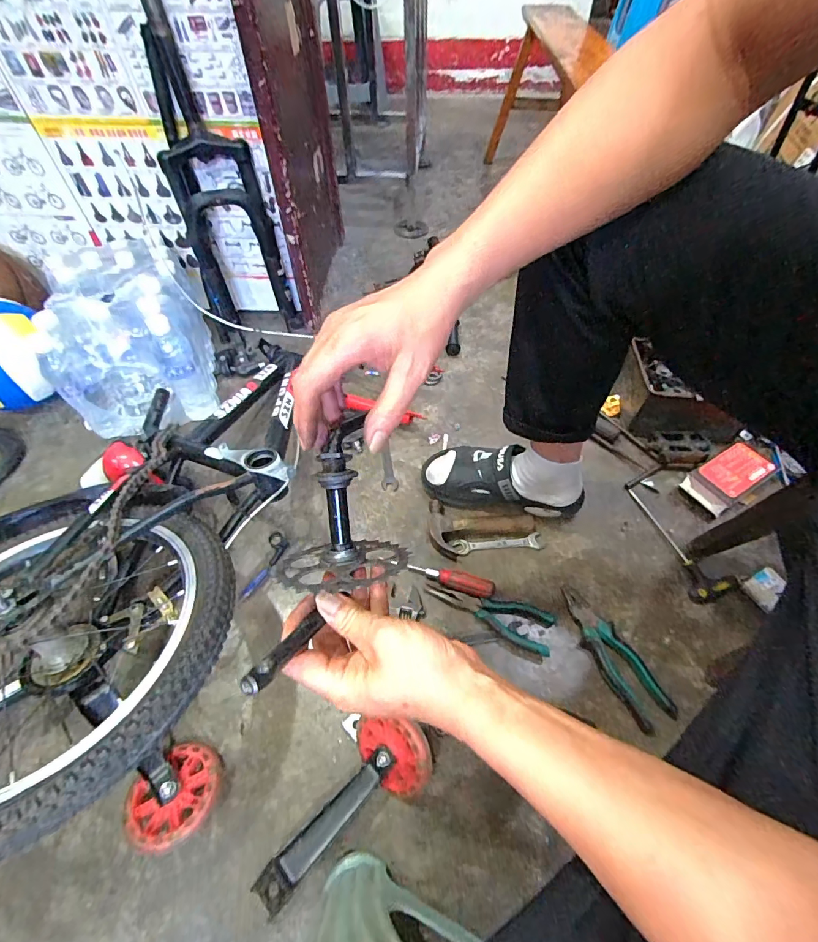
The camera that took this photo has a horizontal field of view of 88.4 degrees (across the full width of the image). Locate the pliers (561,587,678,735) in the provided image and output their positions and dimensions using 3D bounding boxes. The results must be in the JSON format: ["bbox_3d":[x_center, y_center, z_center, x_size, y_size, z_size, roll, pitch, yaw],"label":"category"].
[{"bbox_3d":[0.280,0.254,0.590,0.058,0.027,0.193,-24,58,-17],"label":"pliers"}]

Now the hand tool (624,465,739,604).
[{"bbox_3d":[0.447,0.098,0.699,0.093,0.029,0.236,-4,55,-4],"label":"hand tool"}]

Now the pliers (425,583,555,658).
[{"bbox_3d":[0.113,0.210,0.621,0.187,0.034,0.066,18,56,11],"label":"pliers"}]

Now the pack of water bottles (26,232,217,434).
[{"bbox_3d":[-0.538,-0.265,0.836,0.235,0.209,0.318,-14,56,-11],"label":"pack of water bottles"}]

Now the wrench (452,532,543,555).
[{"bbox_3d":[0.148,0.121,0.698,0.145,0.004,0.027,-5,70,-2],"label":"wrench"}]

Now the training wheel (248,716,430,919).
[{"bbox_3d":[-0.079,0.377,0.480,0.224,0.088,0.091,-33,61,-22],"label":"training wheel"}]

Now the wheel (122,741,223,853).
[{"bbox_3d":[-0.278,0.379,0.496,0.098,0.033,0.098,-1,42,1],"label":"wheel"}]

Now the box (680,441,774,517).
[{"bbox_3d":[0.563,0.010,0.748,0.150,0.039,0.077,-27,59,-19],"label":"box"}]

